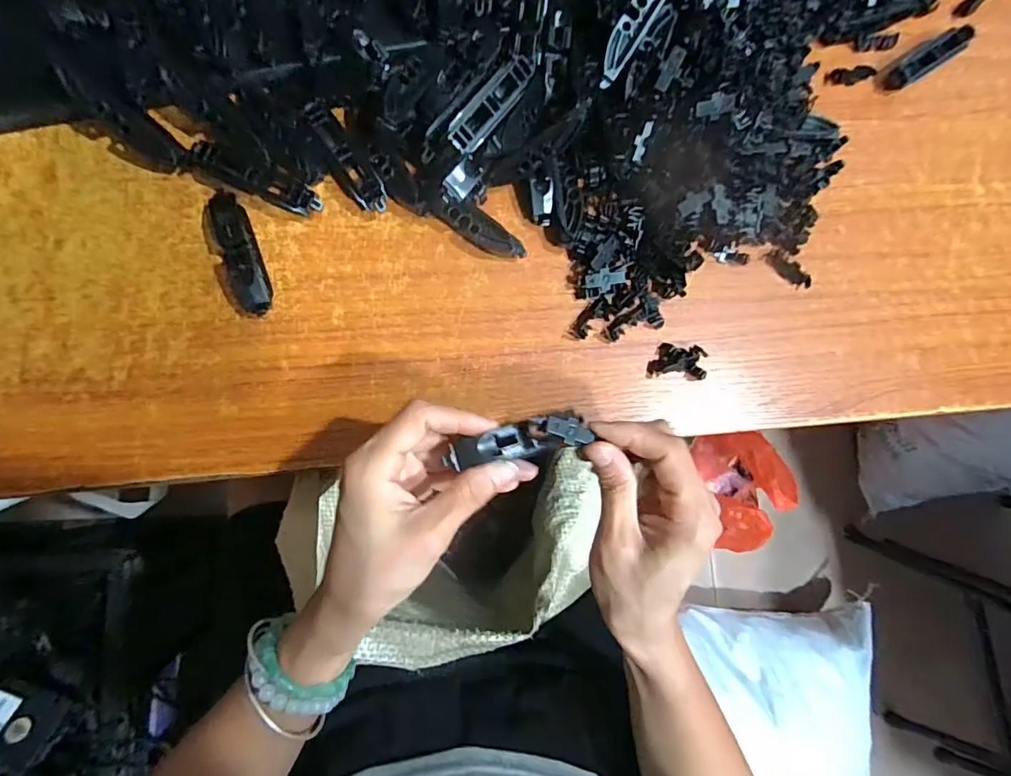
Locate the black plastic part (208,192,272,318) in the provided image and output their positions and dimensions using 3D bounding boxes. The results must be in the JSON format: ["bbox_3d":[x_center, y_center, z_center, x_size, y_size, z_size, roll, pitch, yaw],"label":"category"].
[{"bbox_3d":[-0.165,-0.084,0.314,0.021,0.016,0.080,-22,87,-9],"label":"black plastic part"}]

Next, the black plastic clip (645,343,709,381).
[{"bbox_3d":[0.117,-0.018,0.345,0.039,0.012,0.023,4,84,-7],"label":"black plastic clip"}]

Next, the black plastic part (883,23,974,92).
[{"bbox_3d":[0.324,-0.253,0.390,0.076,0.017,0.019,-35,89,-9],"label":"black plastic part"}]

